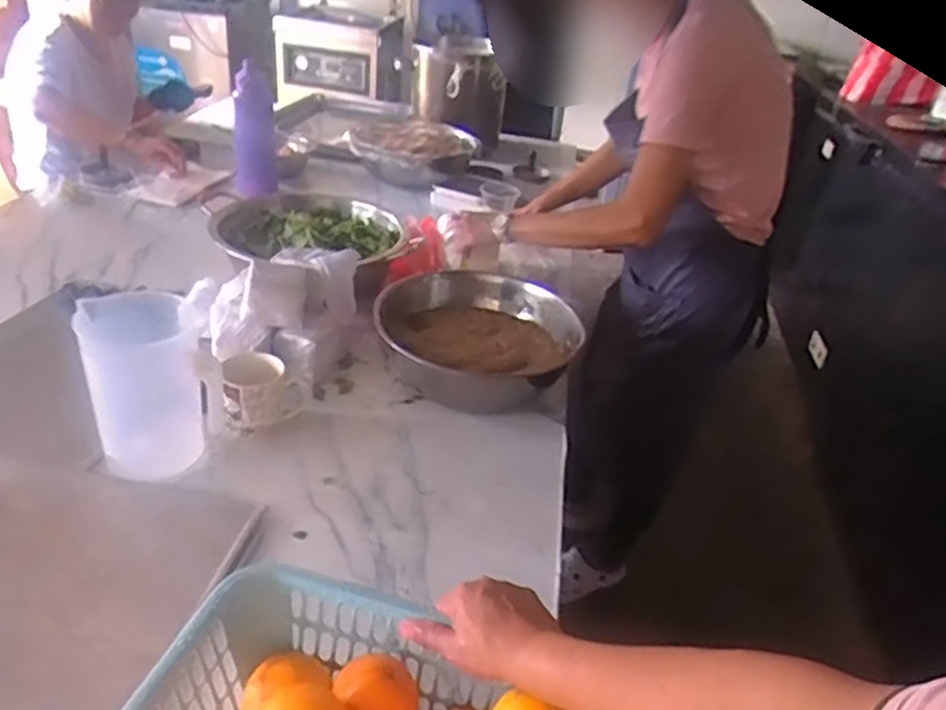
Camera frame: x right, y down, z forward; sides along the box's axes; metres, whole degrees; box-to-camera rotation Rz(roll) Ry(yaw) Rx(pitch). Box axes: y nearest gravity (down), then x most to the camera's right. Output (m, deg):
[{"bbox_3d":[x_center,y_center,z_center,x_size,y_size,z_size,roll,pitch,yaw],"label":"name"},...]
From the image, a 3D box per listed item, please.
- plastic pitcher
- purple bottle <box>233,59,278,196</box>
[{"bbox_3d":[-0.392,0.047,0.884,0.140,0.198,0.141,-12,36,-28],"label":"plastic pitcher"},{"bbox_3d":[-0.511,-0.516,1.683,0.093,0.281,0.097,-4,33,-20],"label":"purple bottle"}]

